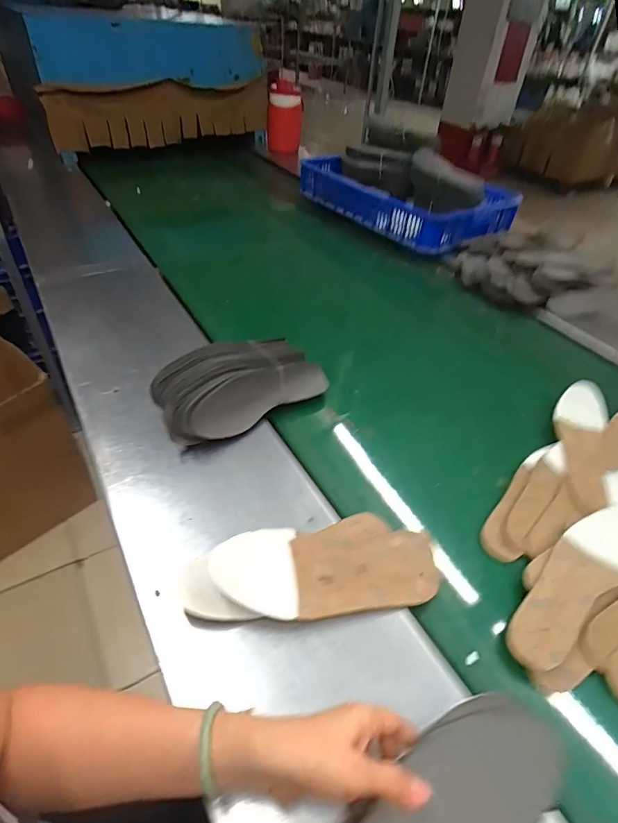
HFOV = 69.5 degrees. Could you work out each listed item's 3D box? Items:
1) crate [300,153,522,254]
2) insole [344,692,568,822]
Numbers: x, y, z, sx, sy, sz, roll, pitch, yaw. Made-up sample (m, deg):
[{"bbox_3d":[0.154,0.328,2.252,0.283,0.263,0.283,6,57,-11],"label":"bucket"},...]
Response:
[{"bbox_3d":[0.282,-0.712,1.439,0.361,0.129,0.657,-22,49,-27],"label":"crate"},{"bbox_3d":[0.069,0.322,0.328,0.294,0.023,0.085,-24,50,-20],"label":"insole"}]

